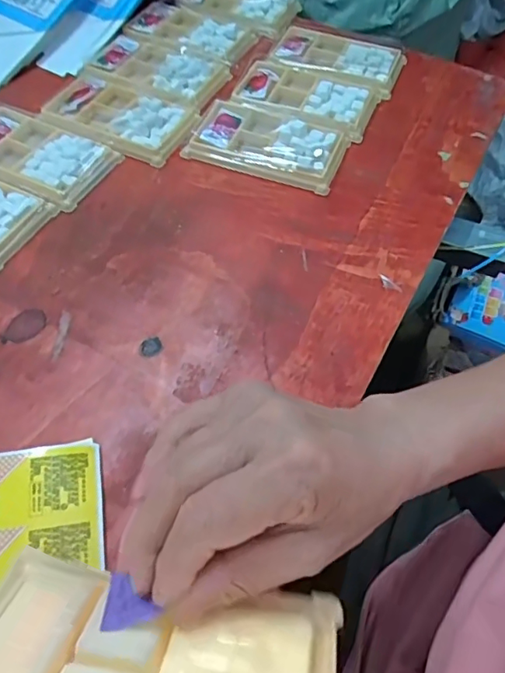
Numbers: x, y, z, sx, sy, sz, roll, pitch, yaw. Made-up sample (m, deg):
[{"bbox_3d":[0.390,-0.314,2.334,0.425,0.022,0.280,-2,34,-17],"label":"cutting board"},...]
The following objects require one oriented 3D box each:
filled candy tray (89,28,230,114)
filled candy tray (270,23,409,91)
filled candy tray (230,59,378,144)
[{"bbox_3d":[-0.096,-0.276,0.526,0.134,0.012,0.080,26,60,14],"label":"filled candy tray"},{"bbox_3d":[0.091,-0.297,0.544,0.135,0.013,0.077,22,59,12],"label":"filled candy tray"},{"bbox_3d":[0.050,-0.235,0.500,0.135,0.011,0.082,20,59,10],"label":"filled candy tray"}]

